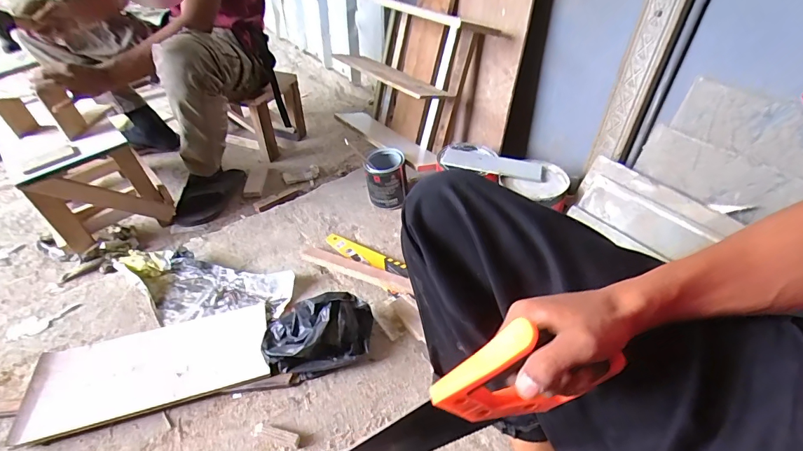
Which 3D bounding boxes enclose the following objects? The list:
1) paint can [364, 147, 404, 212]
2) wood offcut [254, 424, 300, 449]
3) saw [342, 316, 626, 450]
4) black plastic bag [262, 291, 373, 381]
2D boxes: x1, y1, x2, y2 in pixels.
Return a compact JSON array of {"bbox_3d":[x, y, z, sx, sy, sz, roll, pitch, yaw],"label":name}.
[{"bbox_3d":[-0.042,-0.124,1.104,0.097,0.134,0.100,-1,42,1],"label":"paint can"},{"bbox_3d":[-0.201,0.337,0.661,0.083,0.010,0.020,11,43,15],"label":"wood offcut"},{"bbox_3d":[-0.003,0.192,0.356,0.381,0.106,0.033,-33,42,10],"label":"saw"},{"bbox_3d":[-0.154,0.194,0.762,0.197,0.099,0.135,-6,42,-4],"label":"black plastic bag"}]

